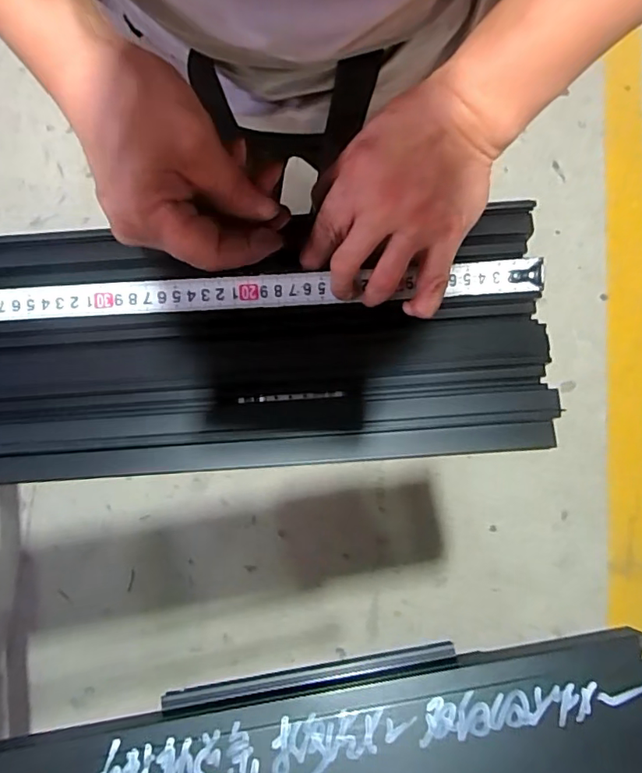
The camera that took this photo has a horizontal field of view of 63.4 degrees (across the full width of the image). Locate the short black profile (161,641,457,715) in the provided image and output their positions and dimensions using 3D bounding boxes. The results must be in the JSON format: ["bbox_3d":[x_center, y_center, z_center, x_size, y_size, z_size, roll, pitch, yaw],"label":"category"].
[{"bbox_3d":[-0.007,0.174,0.311,0.172,0.018,0.010,-10,79,0],"label":"short black profile"}]

